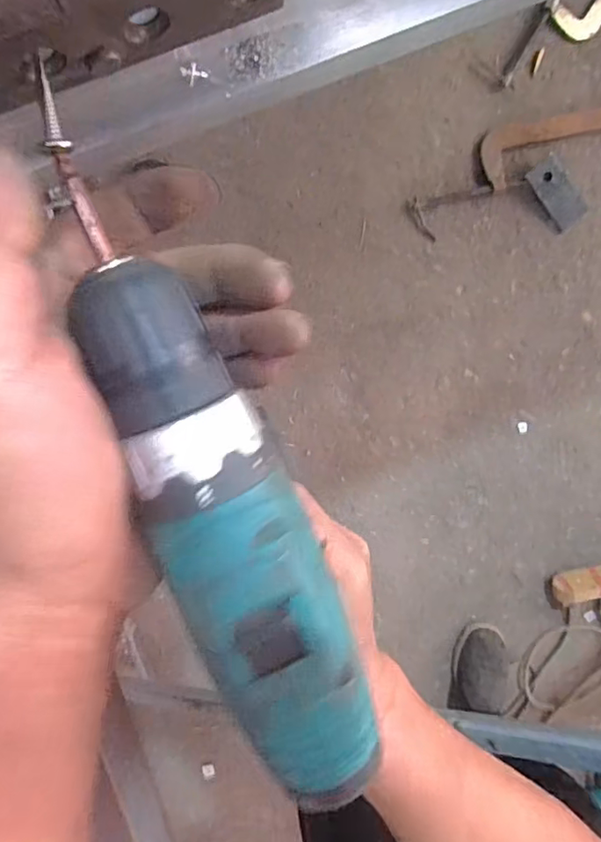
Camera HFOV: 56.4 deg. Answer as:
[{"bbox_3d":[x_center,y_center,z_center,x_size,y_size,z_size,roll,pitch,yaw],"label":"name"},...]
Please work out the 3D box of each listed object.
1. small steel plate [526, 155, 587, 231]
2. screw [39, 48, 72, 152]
[{"bbox_3d":[0.457,-0.405,0.996,0.067,0.010,0.121,-38,97,1],"label":"small steel plate"},{"bbox_3d":[-0.072,-0.090,0.159,0.006,0.006,0.025,-12,97,-2],"label":"screw"}]

